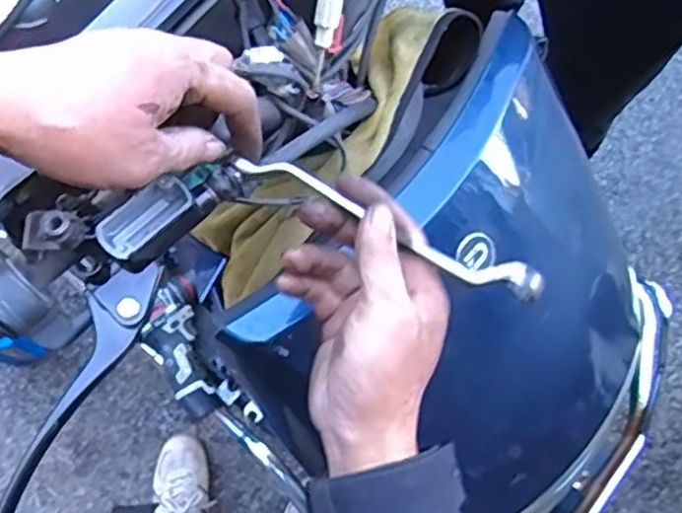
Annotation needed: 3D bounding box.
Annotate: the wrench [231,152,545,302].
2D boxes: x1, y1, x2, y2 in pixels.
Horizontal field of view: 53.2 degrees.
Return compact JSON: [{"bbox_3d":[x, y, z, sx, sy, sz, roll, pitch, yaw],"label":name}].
[{"bbox_3d":[0.024,-0.019,0.373,0.181,0.016,0.021,27,78,8],"label":"wrench"}]

